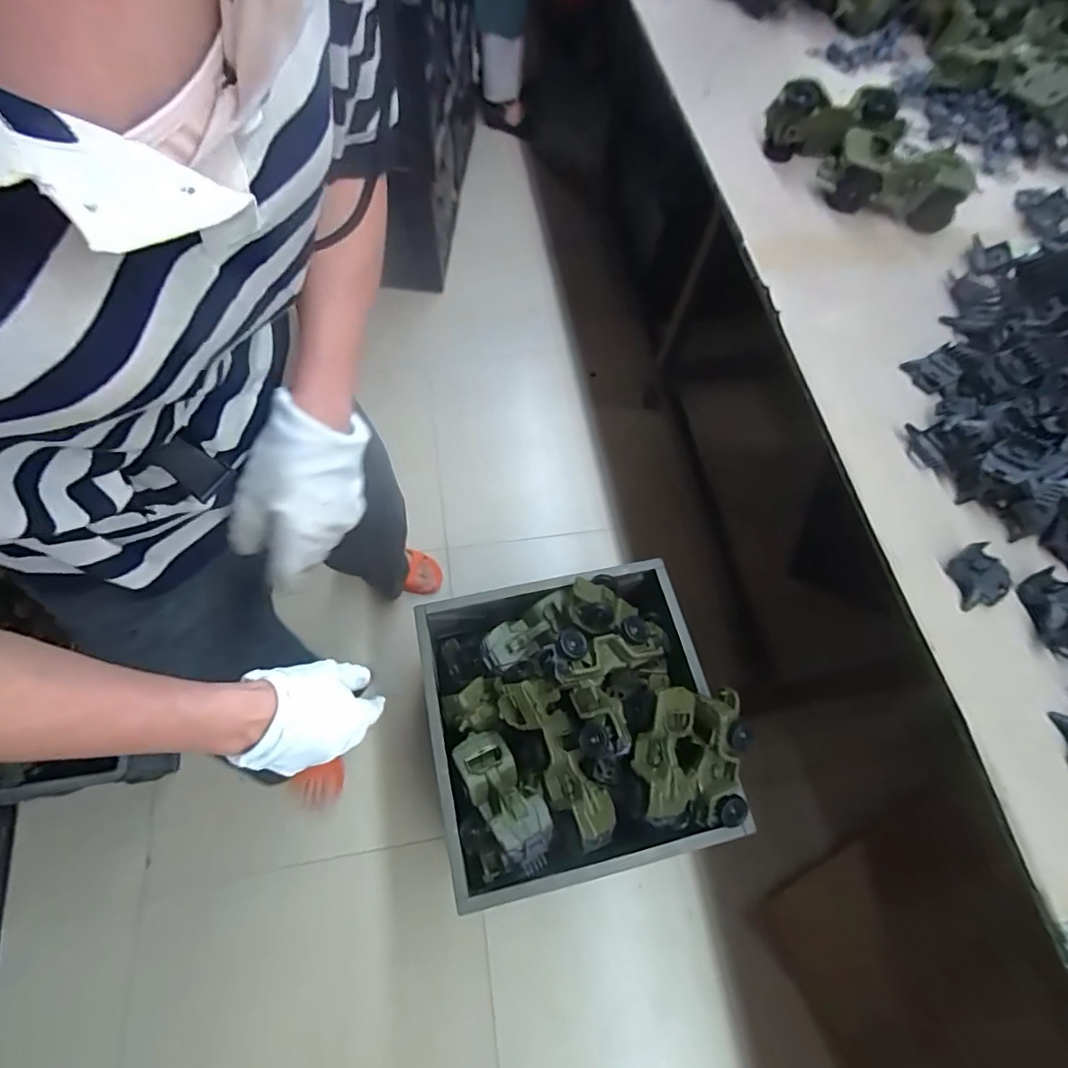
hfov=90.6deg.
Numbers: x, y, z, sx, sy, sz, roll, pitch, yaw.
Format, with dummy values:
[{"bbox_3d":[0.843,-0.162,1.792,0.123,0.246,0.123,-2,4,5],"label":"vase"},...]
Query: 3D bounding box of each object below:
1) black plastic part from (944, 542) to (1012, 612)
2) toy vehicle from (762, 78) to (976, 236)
[{"bbox_3d":[0.431,0.041,0.514,0.052,0.020,0.055,-19,68,-12],"label":"black plastic part"},{"bbox_3d":[0.466,-0.534,0.741,0.128,0.087,0.267,-31,71,-16],"label":"toy vehicle"}]

